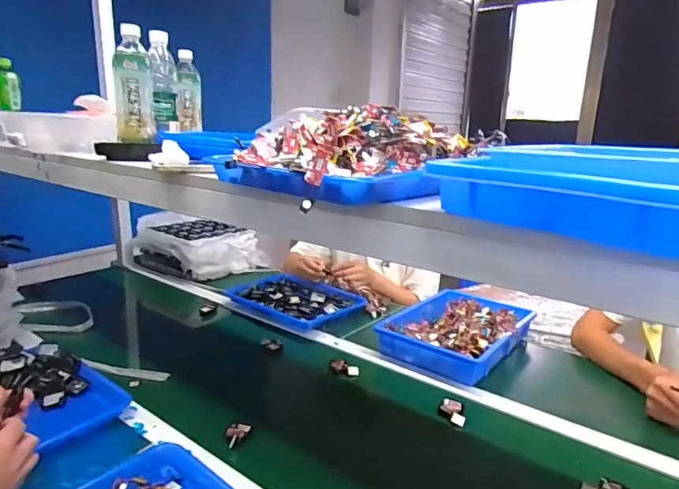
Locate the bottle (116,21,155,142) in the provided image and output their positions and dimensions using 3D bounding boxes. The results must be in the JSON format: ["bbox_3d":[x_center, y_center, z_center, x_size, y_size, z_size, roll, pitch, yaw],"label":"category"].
[{"bbox_3d":[-0.340,-0.263,0.784,0.055,0.182,0.065,-3,15,-16],"label":"bottle"}]

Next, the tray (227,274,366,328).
[{"bbox_3d":[-0.113,0.138,1.220,0.223,0.036,0.299,-13,20,-43],"label":"tray"}]

